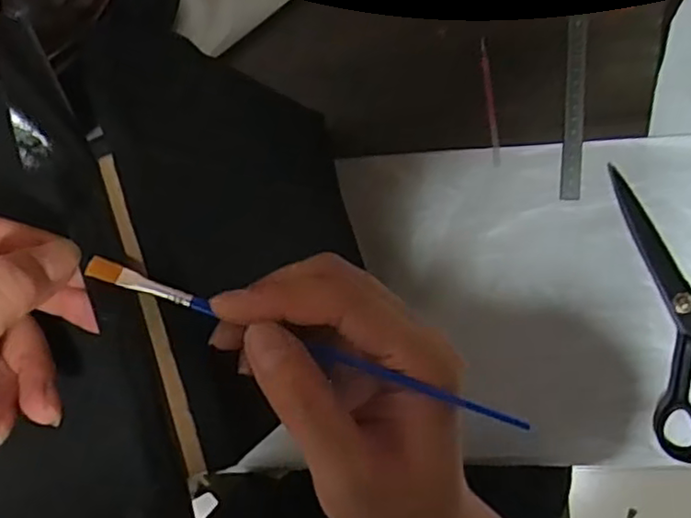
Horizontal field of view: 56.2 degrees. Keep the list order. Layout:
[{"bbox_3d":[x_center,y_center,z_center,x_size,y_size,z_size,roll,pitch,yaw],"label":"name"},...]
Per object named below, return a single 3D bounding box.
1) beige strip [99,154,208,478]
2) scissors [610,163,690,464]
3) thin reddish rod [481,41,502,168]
[{"bbox_3d":[-0.073,0.021,0.243,0.006,0.005,0.122,-17,89,12],"label":"beige strip"},{"bbox_3d":[0.269,0.045,0.502,0.079,0.016,0.237,-12,89,10],"label":"scissors"},{"bbox_3d":[0.120,-0.130,0.536,0.007,0.005,0.105,-8,89,10],"label":"thin reddish rod"}]

